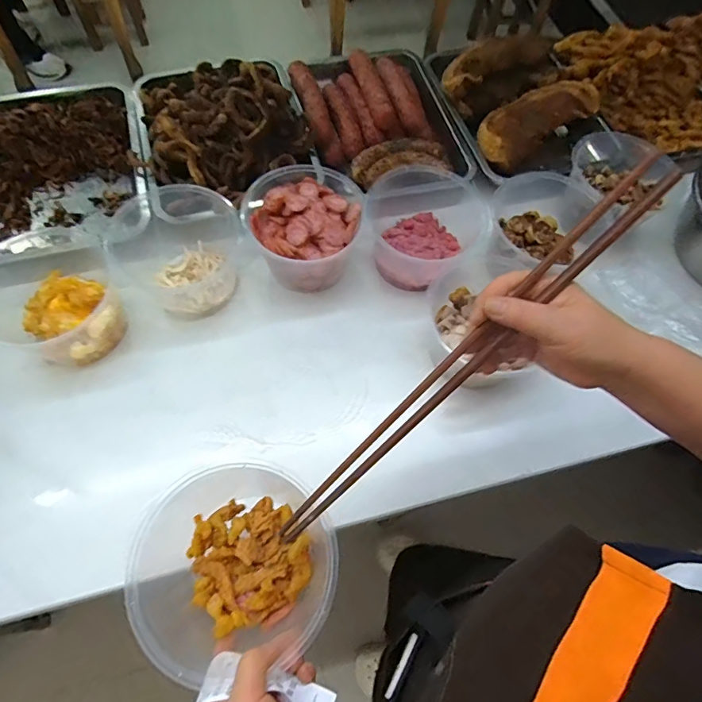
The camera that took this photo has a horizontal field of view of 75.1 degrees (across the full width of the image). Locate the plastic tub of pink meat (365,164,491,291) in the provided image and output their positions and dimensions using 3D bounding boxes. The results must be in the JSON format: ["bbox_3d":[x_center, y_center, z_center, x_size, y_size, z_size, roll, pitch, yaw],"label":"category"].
[{"bbox_3d":[0.107,-0.184,0.672,0.185,0.106,0.157,-37,71,-21],"label":"plastic tub of pink meat"}]

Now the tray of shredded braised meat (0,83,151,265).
[{"bbox_3d":[-0.465,-0.278,0.724,0.267,0.057,0.322,-15,64,-11],"label":"tray of shredded braised meat"}]

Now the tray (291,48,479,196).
[{"bbox_3d":[0.046,-0.405,0.793,0.264,0.062,0.332,-15,65,-12],"label":"tray"}]

